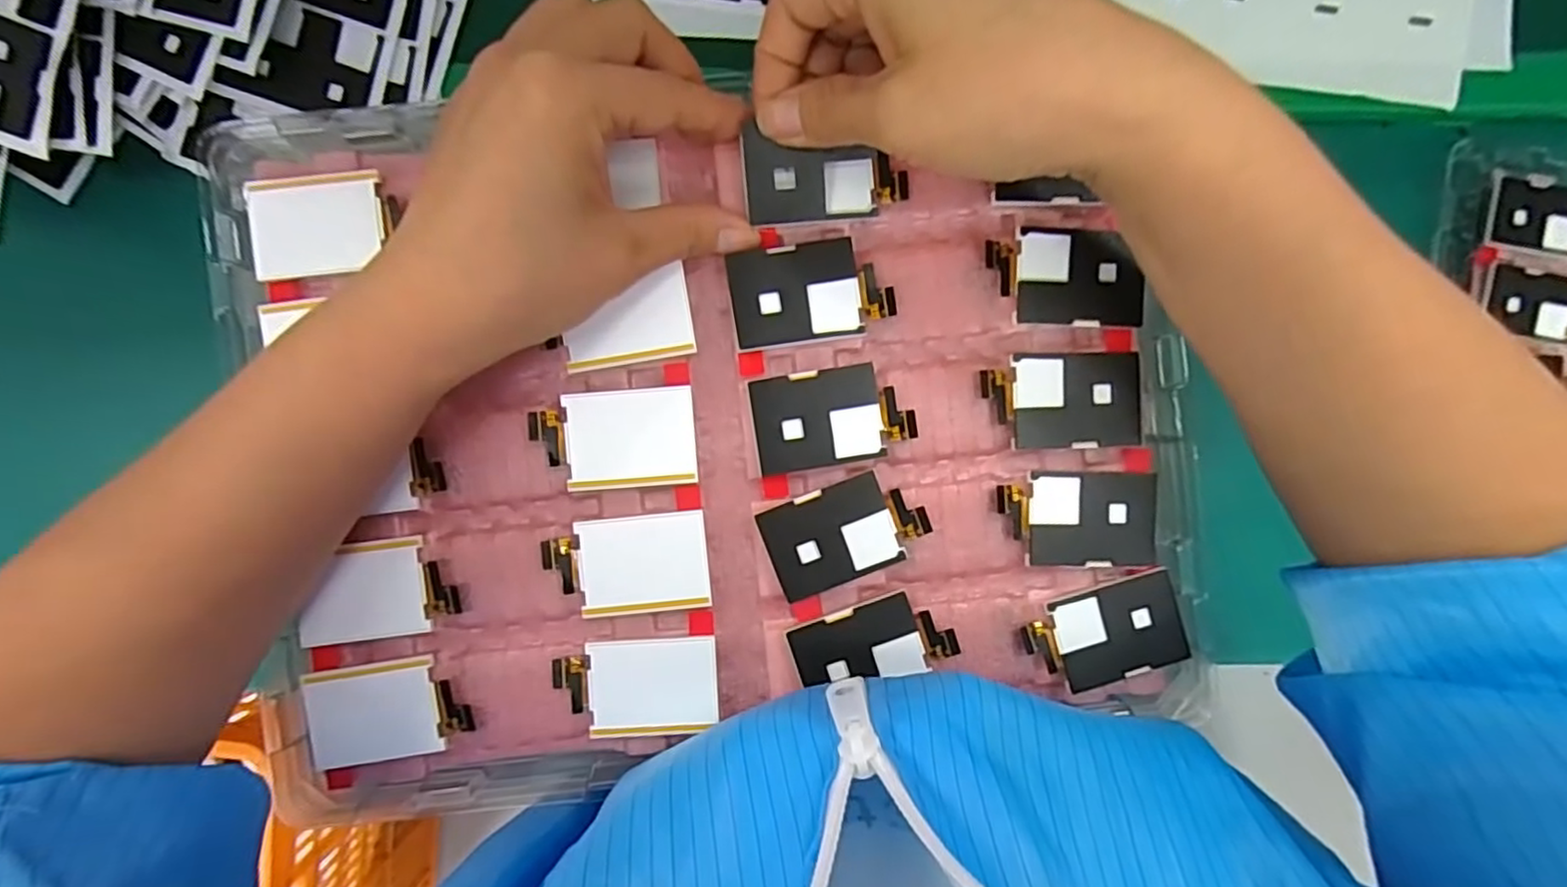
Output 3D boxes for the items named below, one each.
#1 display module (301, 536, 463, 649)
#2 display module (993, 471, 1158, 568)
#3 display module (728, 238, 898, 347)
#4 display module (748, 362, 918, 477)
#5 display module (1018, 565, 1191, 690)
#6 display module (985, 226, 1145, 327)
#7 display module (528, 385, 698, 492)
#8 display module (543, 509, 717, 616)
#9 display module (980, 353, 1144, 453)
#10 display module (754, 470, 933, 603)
[{"bbox_3d":[-0.145,0.053,0.243,0.053,0.006,0.034,-7,90,-1],"label":"display module"},{"bbox_3d":[0.109,0.028,0.248,0.057,0.004,0.035,1,90,-1],"label":"display module"},{"bbox_3d":[0.010,-0.055,0.244,0.057,0.005,0.034,-8,90,-1],"label":"display module"},{"bbox_3d":[0.018,-0.010,0.245,0.056,0.004,0.034,-10,90,-1],"label":"display module"},{"bbox_3d":[0.119,0.071,0.249,0.056,0.004,0.035,-17,90,-1],"label":"display module"},{"bbox_3d":[0.102,-0.060,0.245,0.055,0.005,0.034,3,90,-1],"label":"display module"},{"bbox_3d":[-0.061,-0.001,0.246,0.057,0.005,0.035,-4,90,-1],"label":"display module"},{"bbox_3d":[-0.056,0.044,0.244,0.057,0.005,0.035,-6,90,-1],"label":"display module"},{"bbox_3d":[0.102,-0.016,0.248,0.057,0.004,0.035,-2,90,-1],"label":"display module"},{"bbox_3d":[0.023,0.032,0.246,0.057,0.004,0.034,-20,90,-1],"label":"display module"}]

